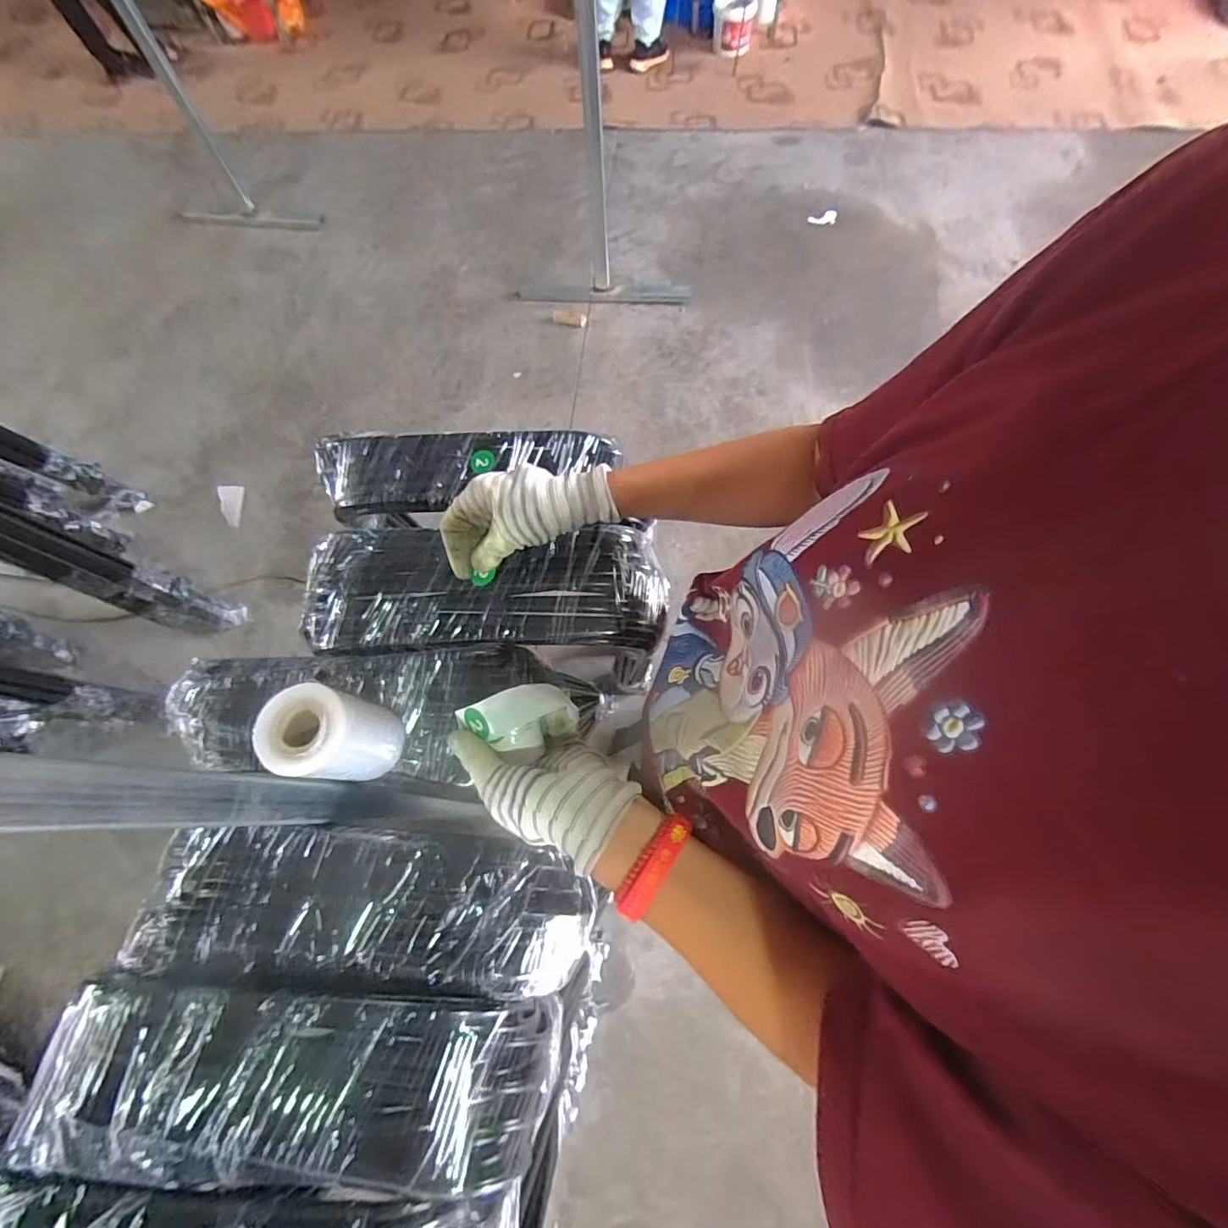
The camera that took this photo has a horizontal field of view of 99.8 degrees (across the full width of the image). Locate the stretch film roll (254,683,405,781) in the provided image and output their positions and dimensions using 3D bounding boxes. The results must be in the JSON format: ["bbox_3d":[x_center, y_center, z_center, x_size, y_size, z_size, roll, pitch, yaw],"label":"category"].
[{"bbox_3d":[-0.205,0.093,0.389,0.057,0.106,0.060,-1,68,2],"label":"stretch film roll"}]

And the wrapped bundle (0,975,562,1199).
[{"bbox_3d":[-0.219,0.326,0.368,0.345,0.080,0.115,1,69,3],"label":"wrapped bundle"}]

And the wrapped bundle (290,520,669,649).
[{"bbox_3d":[-0.120,-0.020,0.500,0.344,0.076,0.113,-1,68,-3],"label":"wrapped bundle"}]

